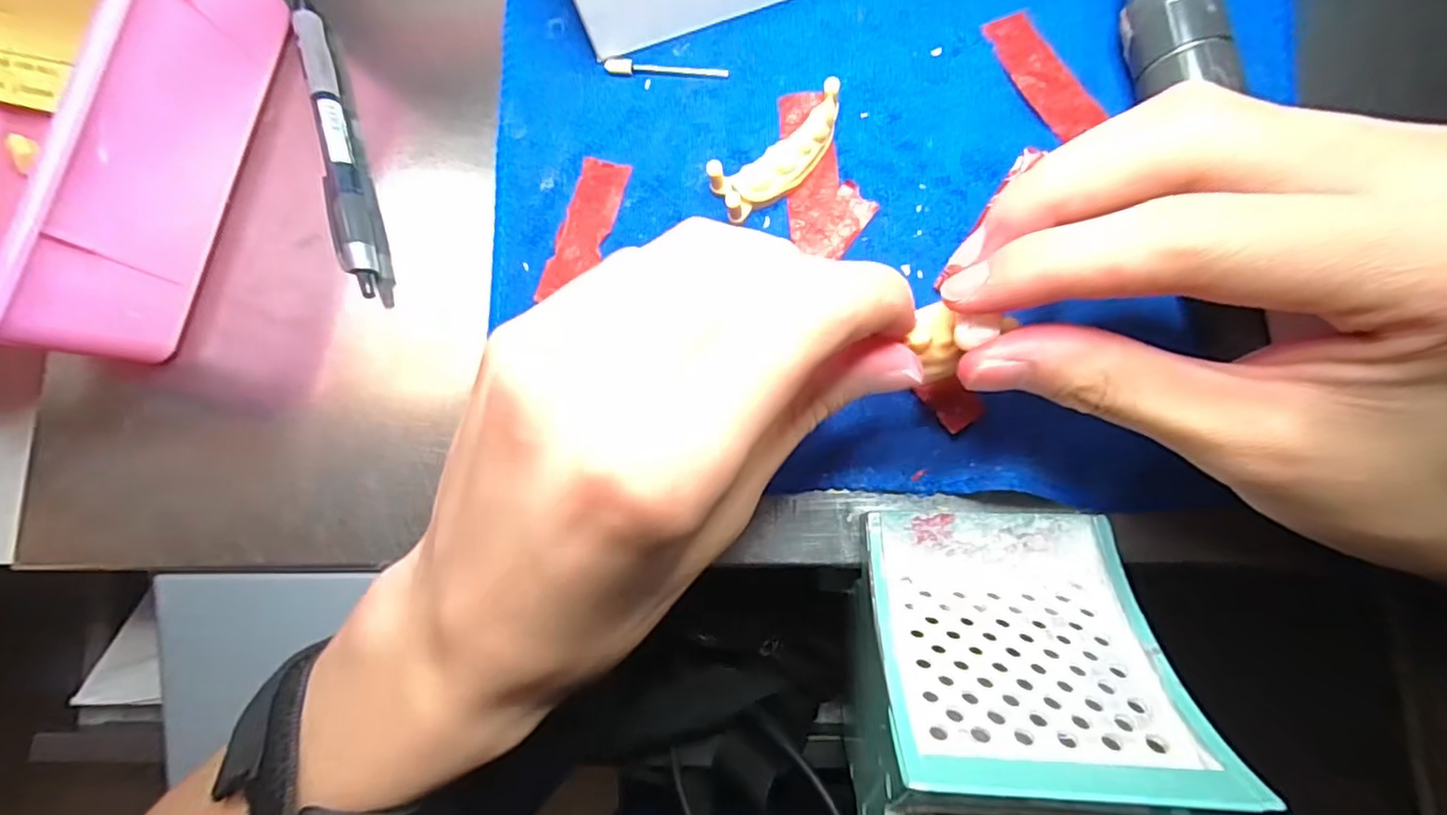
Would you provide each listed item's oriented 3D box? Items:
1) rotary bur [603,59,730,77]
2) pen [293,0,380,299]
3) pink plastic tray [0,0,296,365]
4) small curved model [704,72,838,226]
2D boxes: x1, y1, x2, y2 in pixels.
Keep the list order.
[{"bbox_3d":[-0.022,-0.130,0.239,0.047,0.004,0.005,3,81,6],"label":"rotary bur"},{"bbox_3d":[-0.156,-0.106,0.245,0.014,0.011,0.133,-18,79,2],"label":"pen"},{"bbox_3d":[-0.271,-0.107,0.225,0.159,0.066,0.164,11,83,8],"label":"pink plastic tray"},{"bbox_3d":[0.021,-0.090,0.223,0.054,0.016,0.020,-32,79,0],"label":"small curved model"}]

